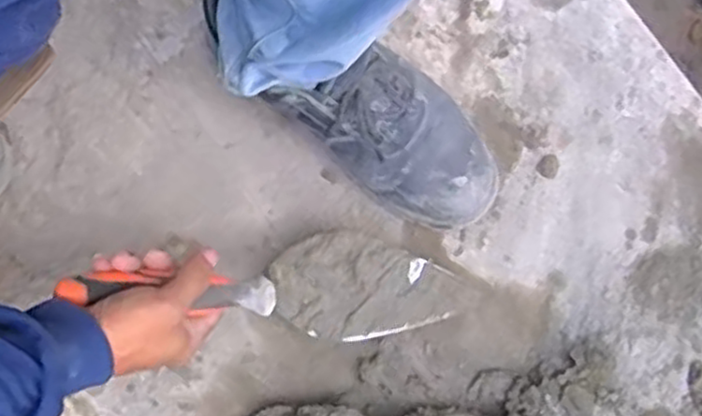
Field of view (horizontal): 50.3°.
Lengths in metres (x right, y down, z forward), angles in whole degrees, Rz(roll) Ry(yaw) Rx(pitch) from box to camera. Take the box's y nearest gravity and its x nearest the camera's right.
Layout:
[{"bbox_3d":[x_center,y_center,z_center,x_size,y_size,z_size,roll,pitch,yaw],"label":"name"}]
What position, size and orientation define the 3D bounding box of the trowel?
[{"bbox_3d":[-0.056,0.057,0.560,0.291,0.056,0.077,4,77,-26],"label":"trowel"}]

